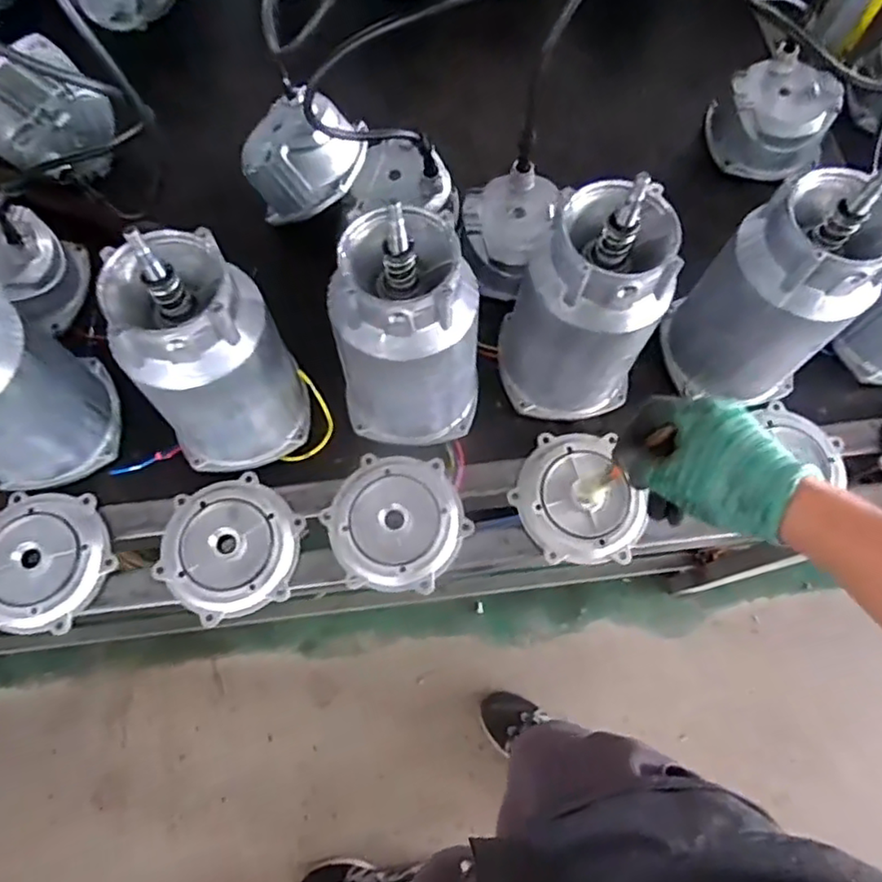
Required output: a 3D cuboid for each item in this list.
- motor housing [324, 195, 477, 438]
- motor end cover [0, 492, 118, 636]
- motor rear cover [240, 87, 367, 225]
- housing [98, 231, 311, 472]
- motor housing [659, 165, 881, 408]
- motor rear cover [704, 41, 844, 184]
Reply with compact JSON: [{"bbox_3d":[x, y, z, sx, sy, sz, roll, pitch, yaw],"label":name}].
[{"bbox_3d":[-0.029,-0.089,0.537,0.124,0.210,0.117,-11,70,-5],"label":"motor housing"},{"bbox_3d":[-0.373,0.109,0.578,0.131,0.019,0.124,-1,70,-1],"label":"motor end cover"},{"bbox_3d":[-0.151,-0.311,0.666,0.115,0.088,0.131,25,82,43],"label":"motor rear cover"},{"bbox_3d":[-0.196,-0.064,0.529,0.132,0.206,0.111,-23,72,-9],"label":"housing"},{"bbox_3d":[0.295,-0.125,0.553,0.106,0.227,0.108,0,70,-1],"label":"motor housing"},{"bbox_3d":[0.387,-0.378,0.737,0.125,0.071,0.134,-30,73,-11],"label":"motor rear cover"}]

